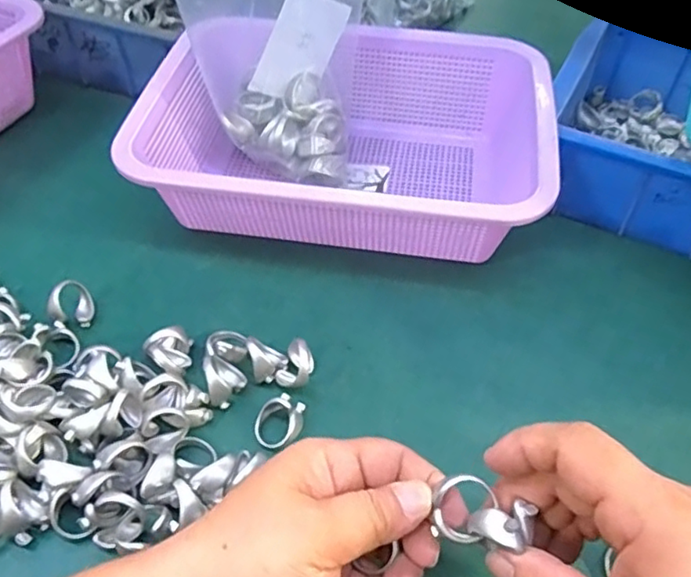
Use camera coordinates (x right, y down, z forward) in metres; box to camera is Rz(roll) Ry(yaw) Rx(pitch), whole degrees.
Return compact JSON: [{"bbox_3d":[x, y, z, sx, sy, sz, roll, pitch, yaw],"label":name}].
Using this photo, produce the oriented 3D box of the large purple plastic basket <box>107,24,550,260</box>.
[{"bbox_3d":[-0.002,-0.100,0.425,0.259,0.079,0.171,5,51,4],"label":"large purple plastic basket"}]

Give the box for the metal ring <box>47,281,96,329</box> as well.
[{"bbox_3d":[-0.166,0.009,0.370,0.009,0.028,0.026,-16,53,35],"label":"metal ring"}]

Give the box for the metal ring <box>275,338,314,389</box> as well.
[{"bbox_3d":[-0.029,0.044,0.339,0.019,0.025,0.021,8,51,6],"label":"metal ring"}]

